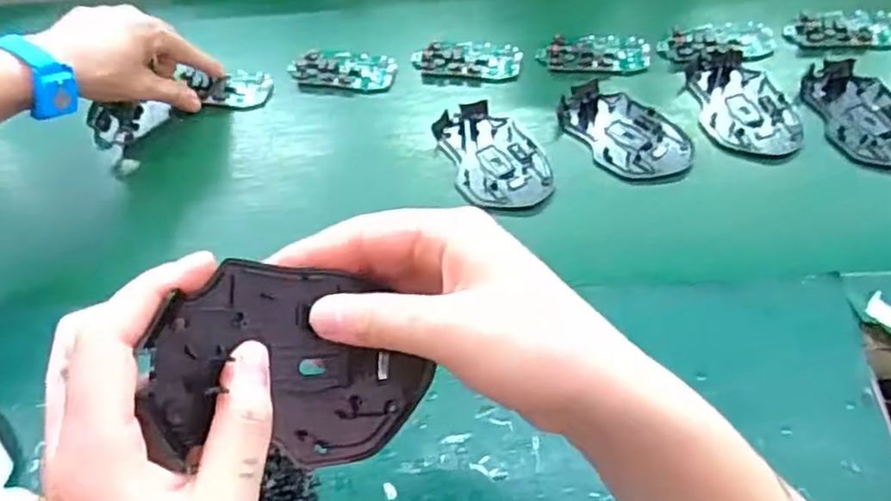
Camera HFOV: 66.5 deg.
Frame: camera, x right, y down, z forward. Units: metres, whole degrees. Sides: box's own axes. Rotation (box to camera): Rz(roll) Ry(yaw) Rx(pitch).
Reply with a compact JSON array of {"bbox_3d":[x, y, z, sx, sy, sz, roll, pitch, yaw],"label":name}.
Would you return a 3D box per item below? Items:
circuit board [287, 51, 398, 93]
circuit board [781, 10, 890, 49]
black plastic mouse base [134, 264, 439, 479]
[{"bbox_3d":[-0.094,-0.168,0.626,0.094,0.014,0.043,3,54,7],"label":"circuit board"},{"bbox_3d":[0.355,-0.196,0.600,0.100,0.008,0.048,0,53,6],"label":"circuit board"},{"bbox_3d":[-0.054,0.045,0.261,0.111,0.010,0.072,15,83,-33],"label":"black plastic mouse base"}]

